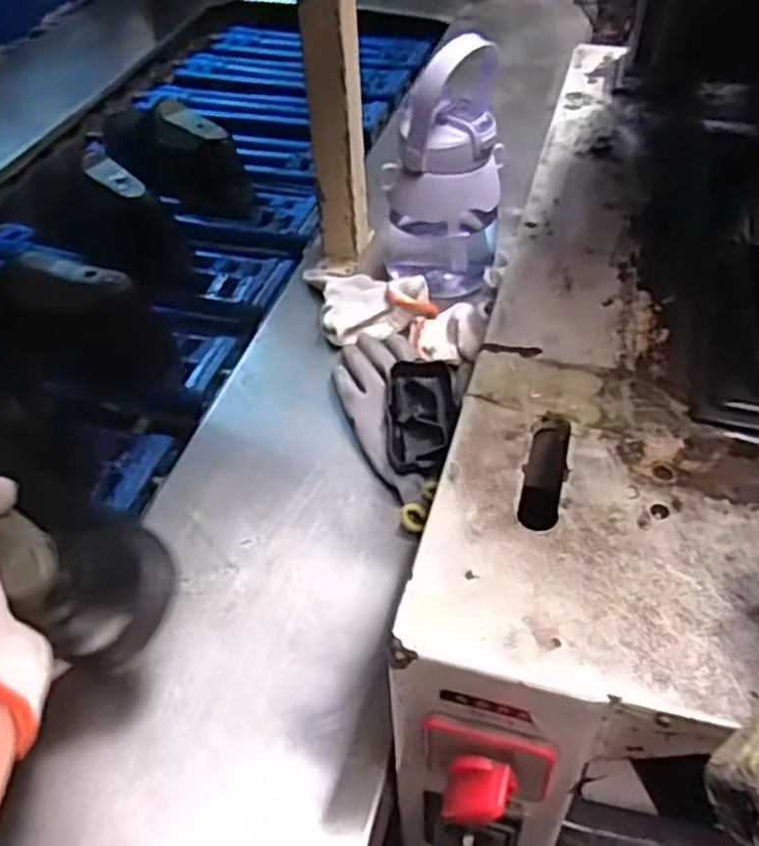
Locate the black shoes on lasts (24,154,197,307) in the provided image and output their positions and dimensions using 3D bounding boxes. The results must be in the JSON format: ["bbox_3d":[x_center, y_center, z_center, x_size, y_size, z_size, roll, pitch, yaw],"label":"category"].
[{"bbox_3d":[-0.312,-0.241,0.848,0.279,0.095,0.086,26,53,25],"label":"black shoes on lasts"}]

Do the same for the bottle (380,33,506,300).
[{"bbox_3d":[0.061,-0.224,0.718,0.104,0.247,0.081,4,47,7],"label":"bottle"}]

